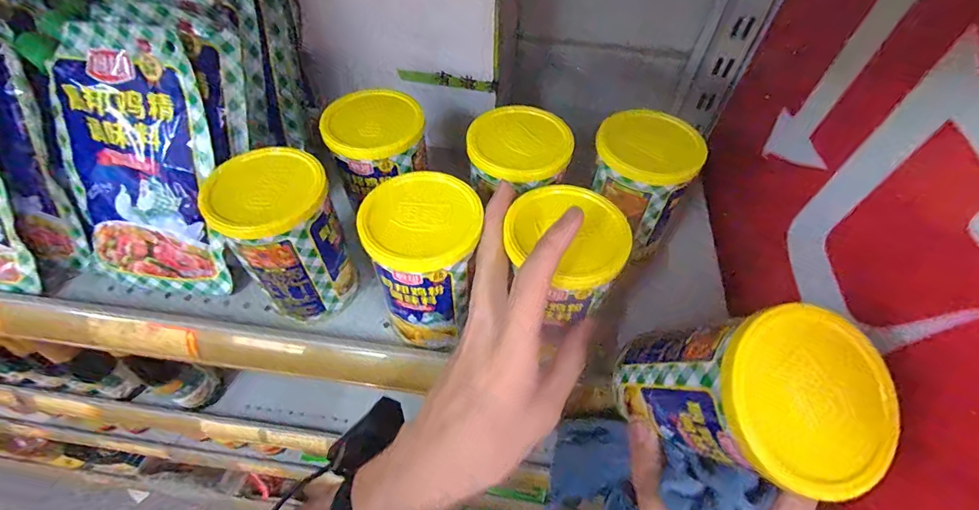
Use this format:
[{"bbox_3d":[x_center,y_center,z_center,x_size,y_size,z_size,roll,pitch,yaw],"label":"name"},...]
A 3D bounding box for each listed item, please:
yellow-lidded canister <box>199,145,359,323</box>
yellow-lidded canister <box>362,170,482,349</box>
[{"bbox_3d":[-0.142,-0.010,0.318,0.076,0.115,0.069,-35,62,-22],"label":"yellow-lidded canister"},{"bbox_3d":[-0.043,0.007,0.304,0.070,0.104,0.071,0,55,0],"label":"yellow-lidded canister"}]

